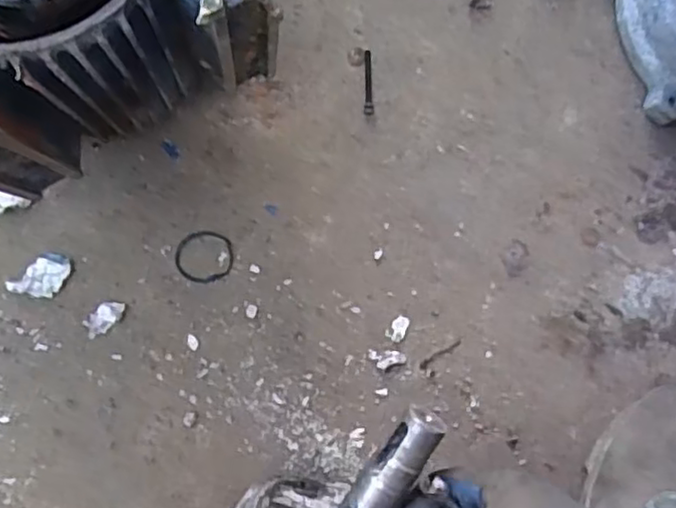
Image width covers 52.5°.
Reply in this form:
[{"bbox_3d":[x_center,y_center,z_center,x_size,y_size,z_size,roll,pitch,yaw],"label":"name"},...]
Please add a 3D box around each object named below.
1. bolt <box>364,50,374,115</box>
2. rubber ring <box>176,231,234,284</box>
[{"bbox_3d":[0.023,-0.133,0.532,0.007,0.004,0.049,-2,91,-5],"label":"bolt"},{"bbox_3d":[-0.104,0.003,0.535,0.044,0.004,0.041,0,88,-4],"label":"rubber ring"}]

